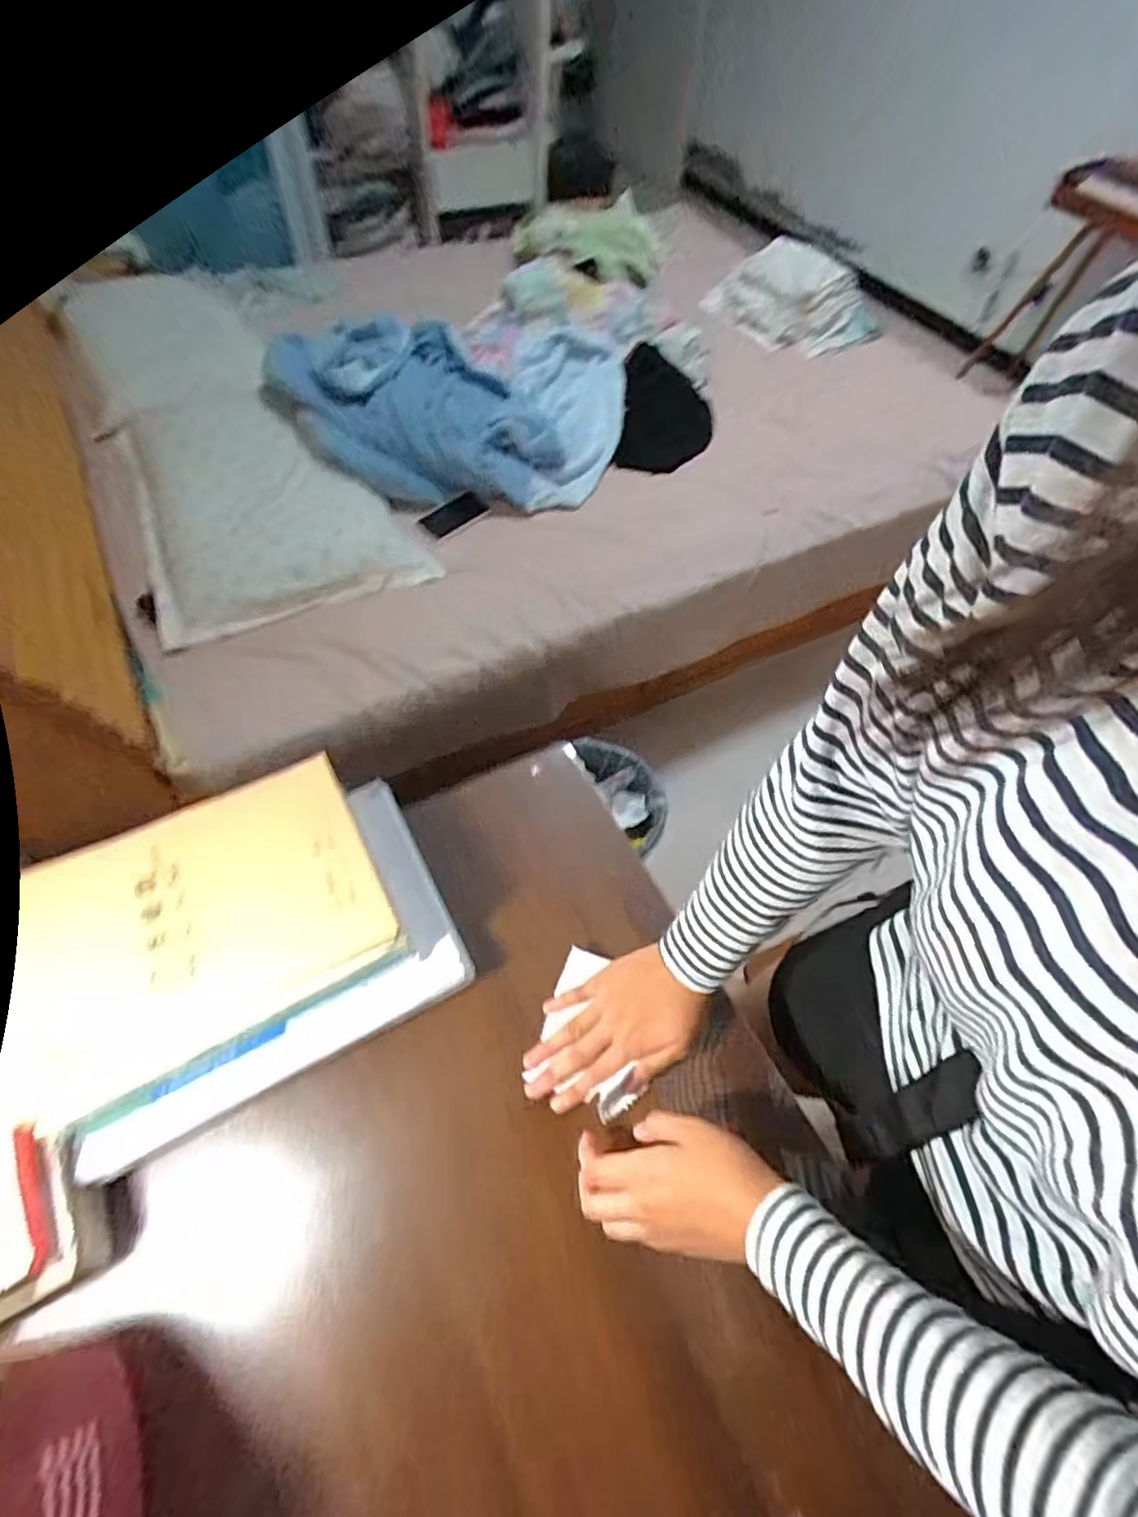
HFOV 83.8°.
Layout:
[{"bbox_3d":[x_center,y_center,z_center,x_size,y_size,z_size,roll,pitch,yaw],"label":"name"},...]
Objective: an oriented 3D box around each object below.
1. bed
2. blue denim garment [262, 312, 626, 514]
[{"bbox_3d":[-0.031,-0.794,1.655,2.043,0.448,1.323,-24,62,-18],"label":"bed"},{"bbox_3d":[-0.242,-0.821,1.444,0.822,0.149,0.594,-8,58,-10],"label":"blue denim garment"}]

